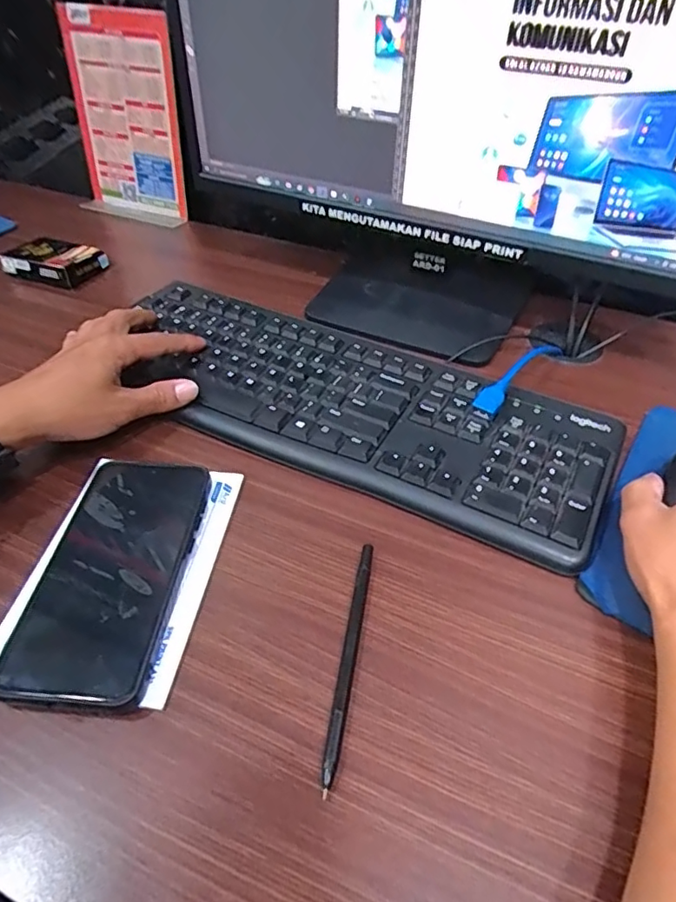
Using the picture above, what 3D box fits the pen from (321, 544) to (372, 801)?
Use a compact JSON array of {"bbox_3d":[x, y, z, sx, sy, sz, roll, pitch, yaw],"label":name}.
[{"bbox_3d":[0.006,0.110,0.306,0.006,0.007,0.140,7,47,8],"label":"pen"}]

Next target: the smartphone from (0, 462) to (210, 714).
[{"bbox_3d":[-0.133,0.070,0.335,0.081,0.011,0.161,2,46,7],"label":"smartphone"}]

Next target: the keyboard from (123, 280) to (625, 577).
[{"bbox_3d":[0.000,-0.042,0.444,0.412,0.021,0.156,26,52,22],"label":"keyboard"}]

